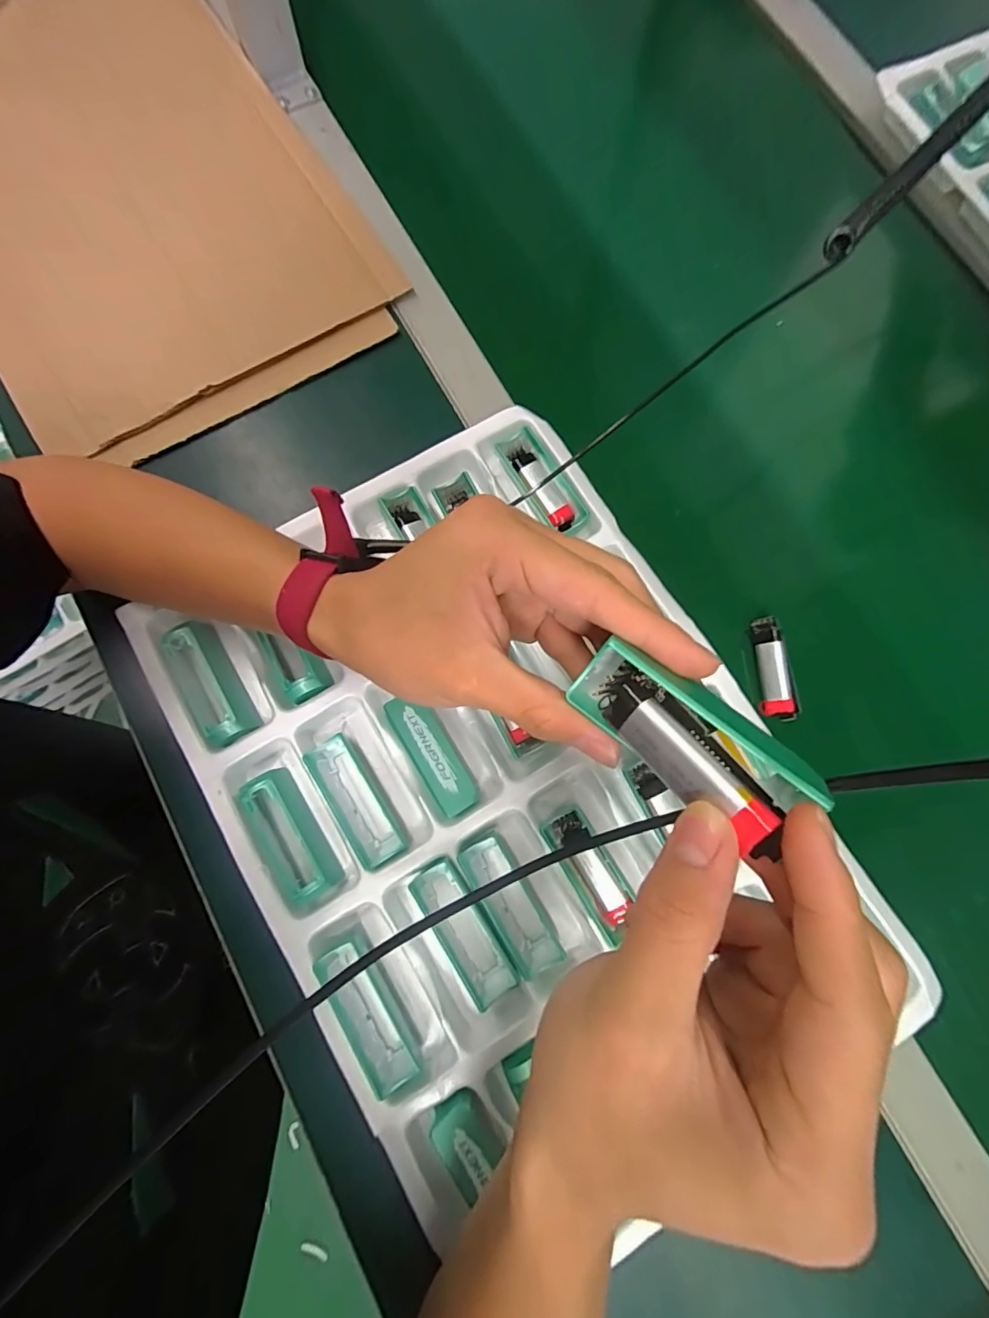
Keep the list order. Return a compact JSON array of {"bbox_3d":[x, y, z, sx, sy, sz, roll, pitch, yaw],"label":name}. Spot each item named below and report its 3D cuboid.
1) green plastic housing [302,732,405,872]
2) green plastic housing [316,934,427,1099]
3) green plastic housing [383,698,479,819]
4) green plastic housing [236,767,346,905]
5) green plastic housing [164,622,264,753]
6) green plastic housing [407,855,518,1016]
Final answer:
[{"bbox_3d":[-0.085,0.088,0.317,0.027,0.019,0.080,-32,82,-7],"label":"green plastic housing"},{"bbox_3d":[-0.073,0.204,0.296,0.027,0.023,0.082,-30,82,-6],"label":"green plastic housing"},{"bbox_3d":[-0.038,0.060,0.323,0.028,0.024,0.077,-30,82,-6],"label":"green plastic housing"},{"bbox_3d":[-0.123,0.107,0.311,0.030,0.022,0.078,-33,82,-7],"label":"green plastic housing"},{"bbox_3d":[-0.181,0.017,0.326,0.031,0.023,0.080,-30,82,-6],"label":"green plastic housing"},{"bbox_3d":[-0.019,0.163,0.309,0.030,0.031,0.082,-29,82,-6],"label":"green plastic housing"}]

